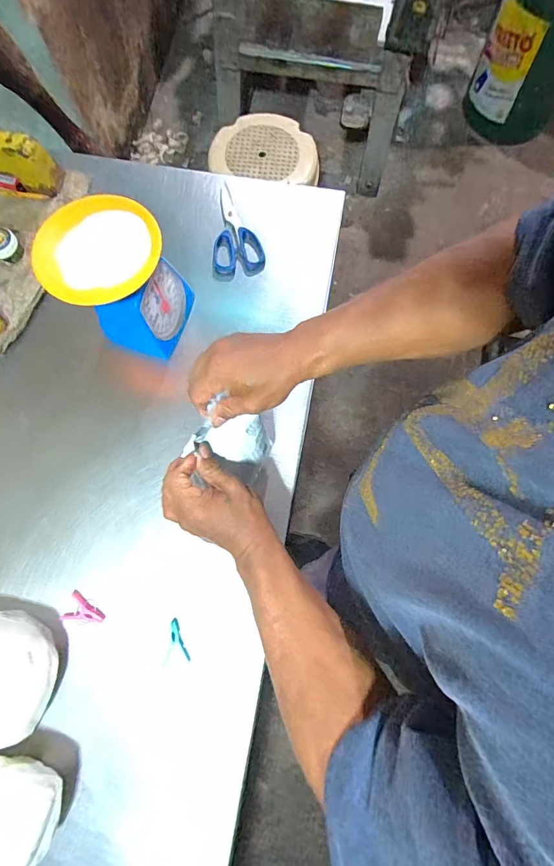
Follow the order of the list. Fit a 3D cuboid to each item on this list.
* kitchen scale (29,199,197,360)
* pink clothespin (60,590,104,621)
[{"bbox_3d":[-0.220,-0.213,0.569,0.151,0.155,0.145,14,77,3],"label":"kitchen scale"},{"bbox_3d":[-0.255,0.236,0.533,0.054,0.013,0.035,16,77,4],"label":"pink clothespin"}]

